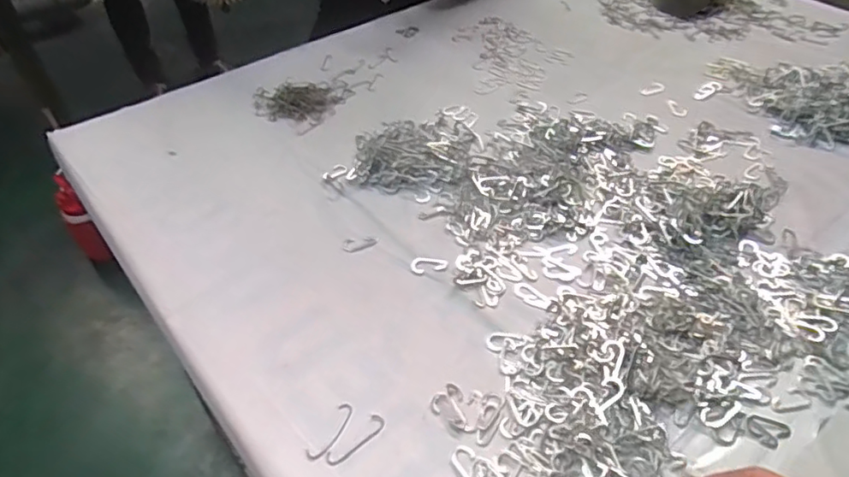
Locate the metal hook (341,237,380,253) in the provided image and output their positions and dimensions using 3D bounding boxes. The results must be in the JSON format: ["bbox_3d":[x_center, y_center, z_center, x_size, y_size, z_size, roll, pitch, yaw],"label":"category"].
[{"bbox_3d":[-0.066,0.005,0.594,0.038,0.004,0.016,-11,46,-12],"label":"metal hook"}]

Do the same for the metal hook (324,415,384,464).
[{"bbox_3d":[-0.053,0.159,0.445,0.013,0.004,0.054,36,54,29],"label":"metal hook"}]

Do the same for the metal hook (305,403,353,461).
[{"bbox_3d":[-0.074,0.154,0.450,0.015,0.004,0.052,23,49,20],"label":"metal hook"}]

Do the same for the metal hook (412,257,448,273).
[{"bbox_3d":[0.005,0.025,0.572,0.035,0.008,0.017,-8,46,-9],"label":"metal hook"}]

